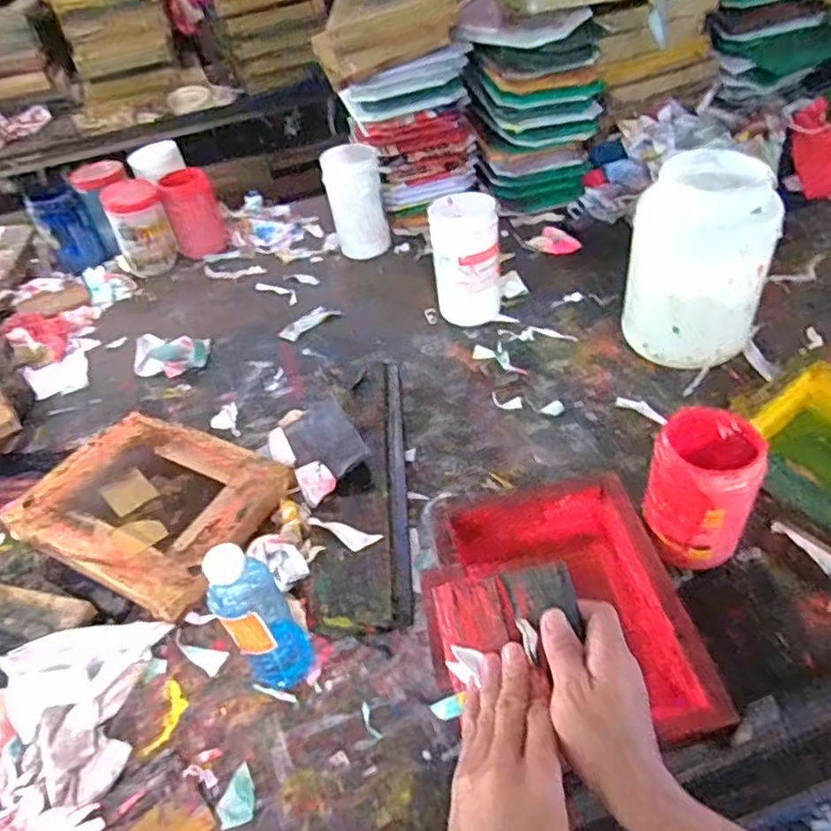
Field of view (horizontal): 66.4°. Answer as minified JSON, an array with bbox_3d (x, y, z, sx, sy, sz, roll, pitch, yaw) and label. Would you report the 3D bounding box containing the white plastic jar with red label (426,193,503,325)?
[{"bbox_3d":[0.077,-0.232,0.959,0.102,0.179,0.091,-3,45,5],"label":"white plastic jar with red label"}]

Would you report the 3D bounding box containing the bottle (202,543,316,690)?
[{"bbox_3d":[-0.137,0.181,0.565,0.061,0.182,0.054,-28,48,-18],"label":"bottle"}]

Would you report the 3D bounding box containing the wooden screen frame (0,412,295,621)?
[{"bbox_3d":[-0.314,0.099,0.747,0.286,0.027,0.208,16,48,24],"label":"wooden screen frame"}]

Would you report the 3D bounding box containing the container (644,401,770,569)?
[{"bbox_3d":[0.275,0.076,0.618,0.093,0.145,0.091,21,52,26],"label":"container"}]

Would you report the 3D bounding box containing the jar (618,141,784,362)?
[{"bbox_3d":[0.353,-0.184,0.801,0.158,0.241,0.128,12,49,19],"label":"jar"}]

